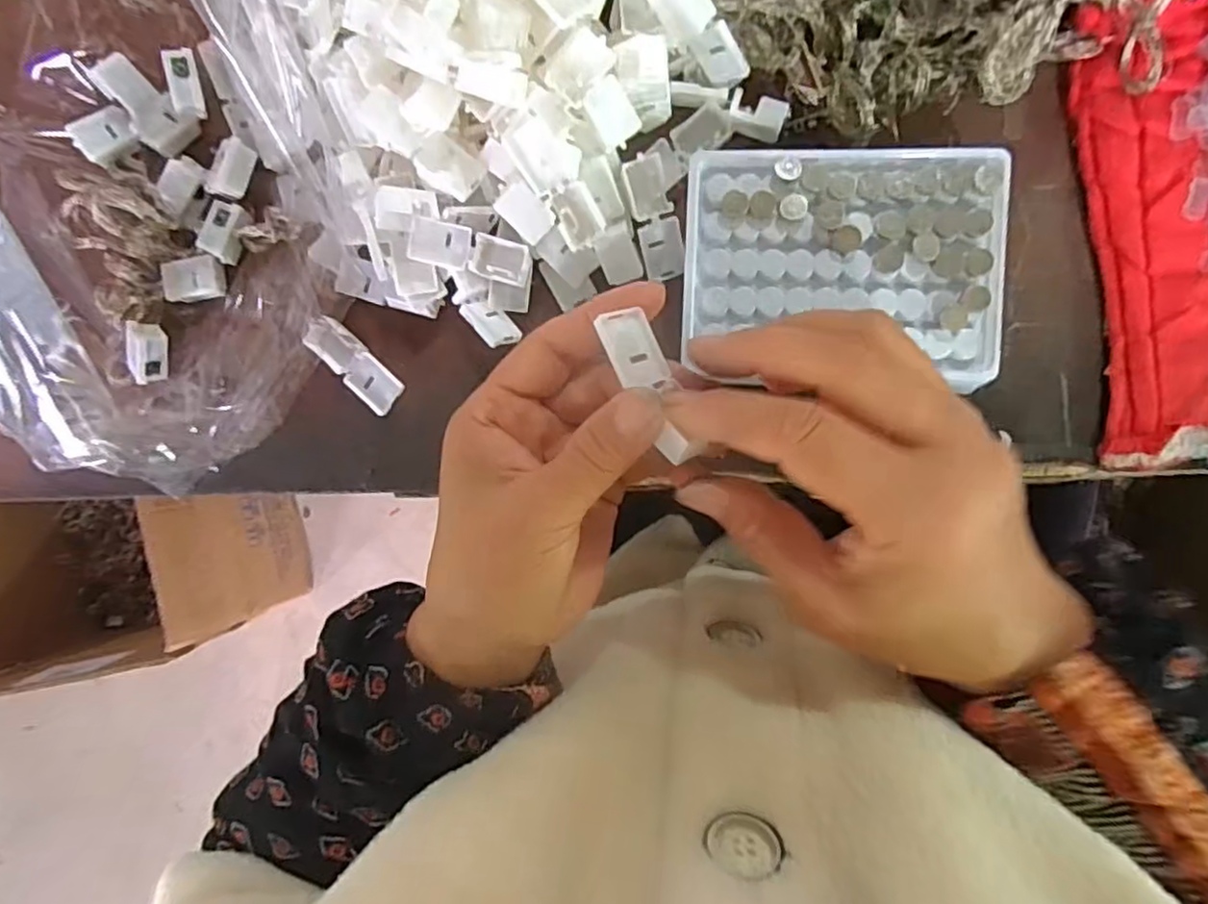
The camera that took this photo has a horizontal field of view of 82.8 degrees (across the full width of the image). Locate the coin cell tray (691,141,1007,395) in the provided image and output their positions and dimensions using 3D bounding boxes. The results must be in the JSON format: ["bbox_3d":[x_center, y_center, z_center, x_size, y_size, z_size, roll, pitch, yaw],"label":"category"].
[{"bbox_3d":[0.101,-0.081,0.298,0.129,0.023,0.094,3,95,6],"label":"coin cell tray"}]

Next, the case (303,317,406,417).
[{"bbox_3d":[-0.124,-0.044,0.341,0.057,0.017,0.020,44,98,1],"label":"case"}]

